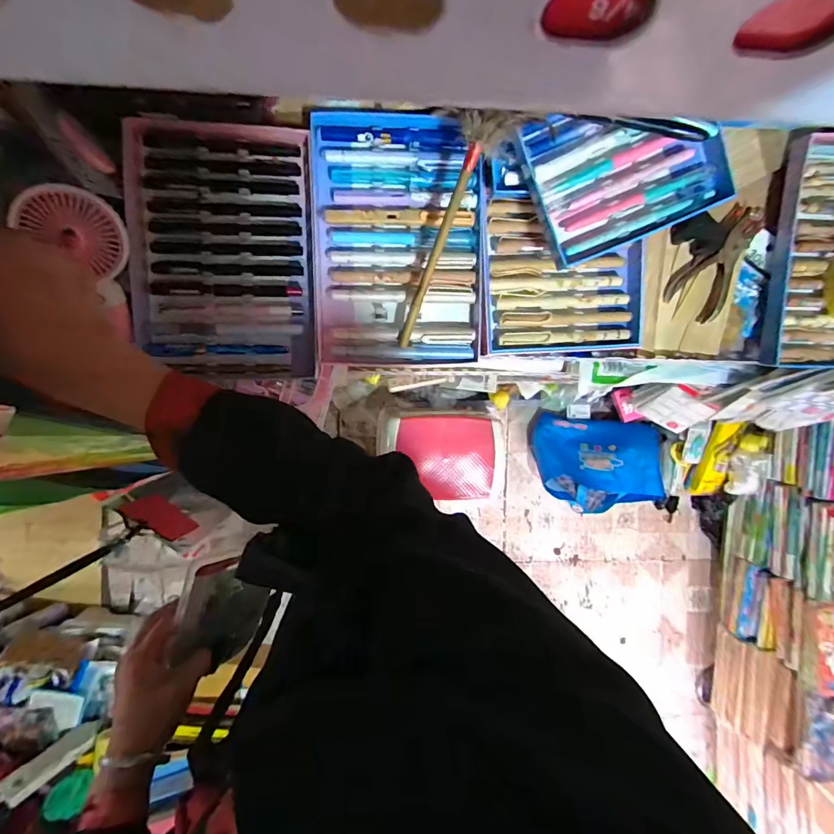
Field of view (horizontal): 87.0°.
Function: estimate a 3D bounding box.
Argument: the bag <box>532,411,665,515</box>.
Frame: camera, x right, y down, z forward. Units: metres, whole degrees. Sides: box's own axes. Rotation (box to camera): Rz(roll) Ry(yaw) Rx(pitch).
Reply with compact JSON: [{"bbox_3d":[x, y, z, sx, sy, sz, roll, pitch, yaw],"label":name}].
[{"bbox_3d":[0.507,0.143,1.258,0.341,0.166,0.272,8,92,-4],"label":"bag"}]

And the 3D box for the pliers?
[{"bbox_3d":[0.328,-0.175,0.484,0.062,0.029,0.124,20,91,-4],"label":"pliers"}]

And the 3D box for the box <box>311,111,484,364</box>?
[{"bbox_3d":[-0.018,-0.171,0.433,0.160,0.025,0.230,-1,92,-3],"label":"box"}]

